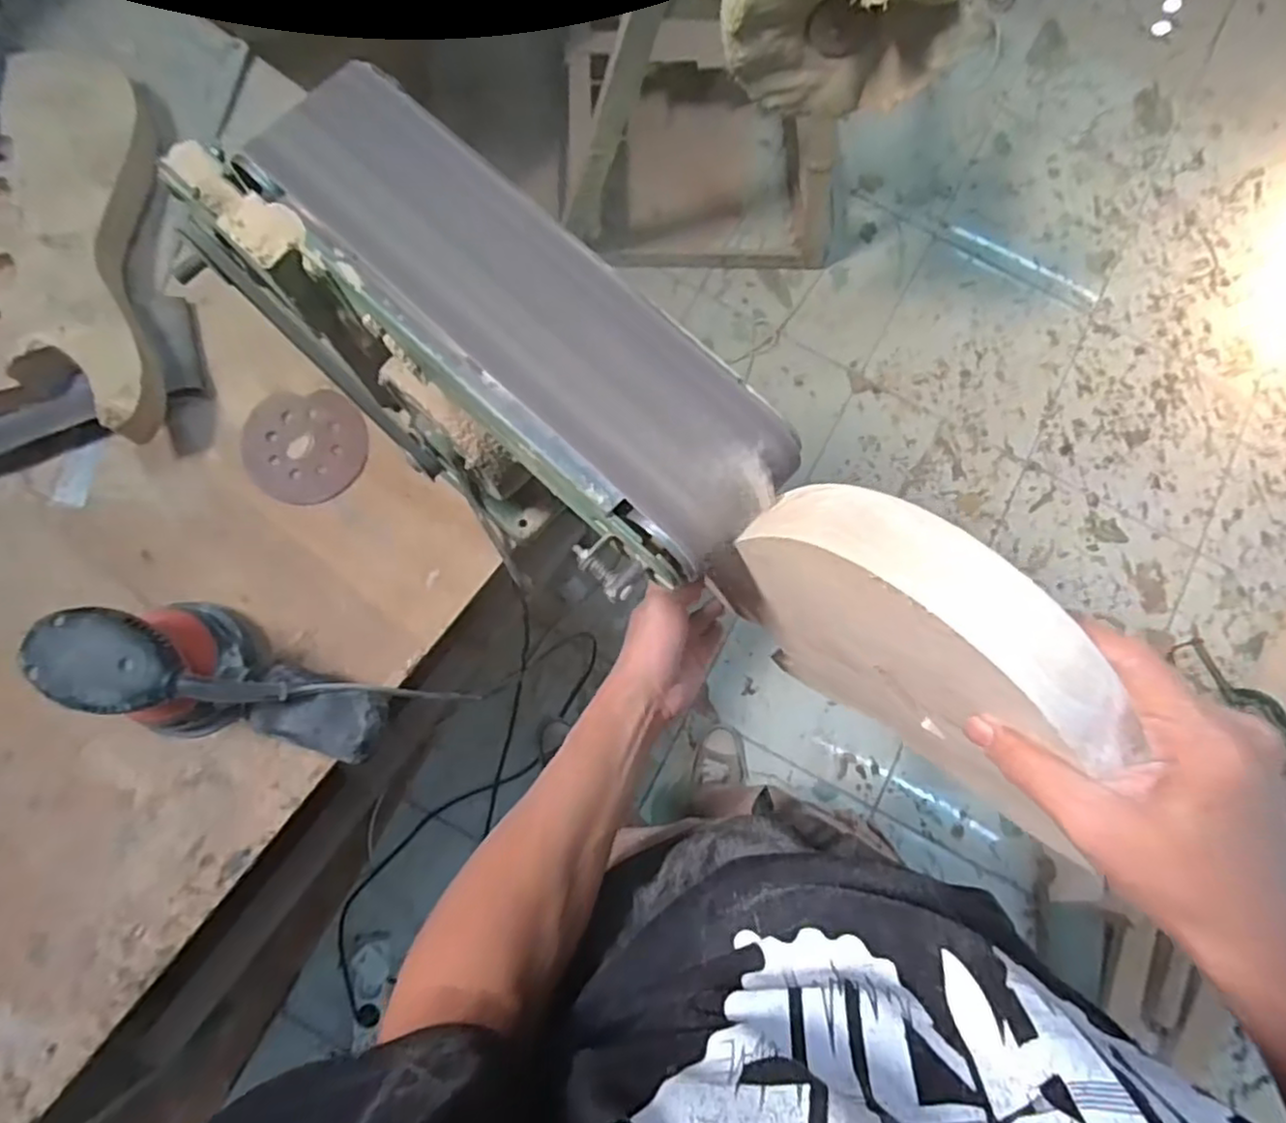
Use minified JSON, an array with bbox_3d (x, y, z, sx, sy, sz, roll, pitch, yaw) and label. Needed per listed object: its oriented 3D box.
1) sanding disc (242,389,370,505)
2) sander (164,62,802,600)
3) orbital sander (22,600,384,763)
[{"bbox_3d":[-0.331,-0.111,0.684,0.116,0.009,0.109,1,82,-4],"label":"sanding disc"},{"bbox_3d":[-0.106,-0.142,0.498,0.427,0.159,0.162,39,80,4],"label":"sander"},{"bbox_3d":[-0.335,0.096,0.573,0.232,0.142,0.116,6,79,-2],"label":"orbital sander"}]

